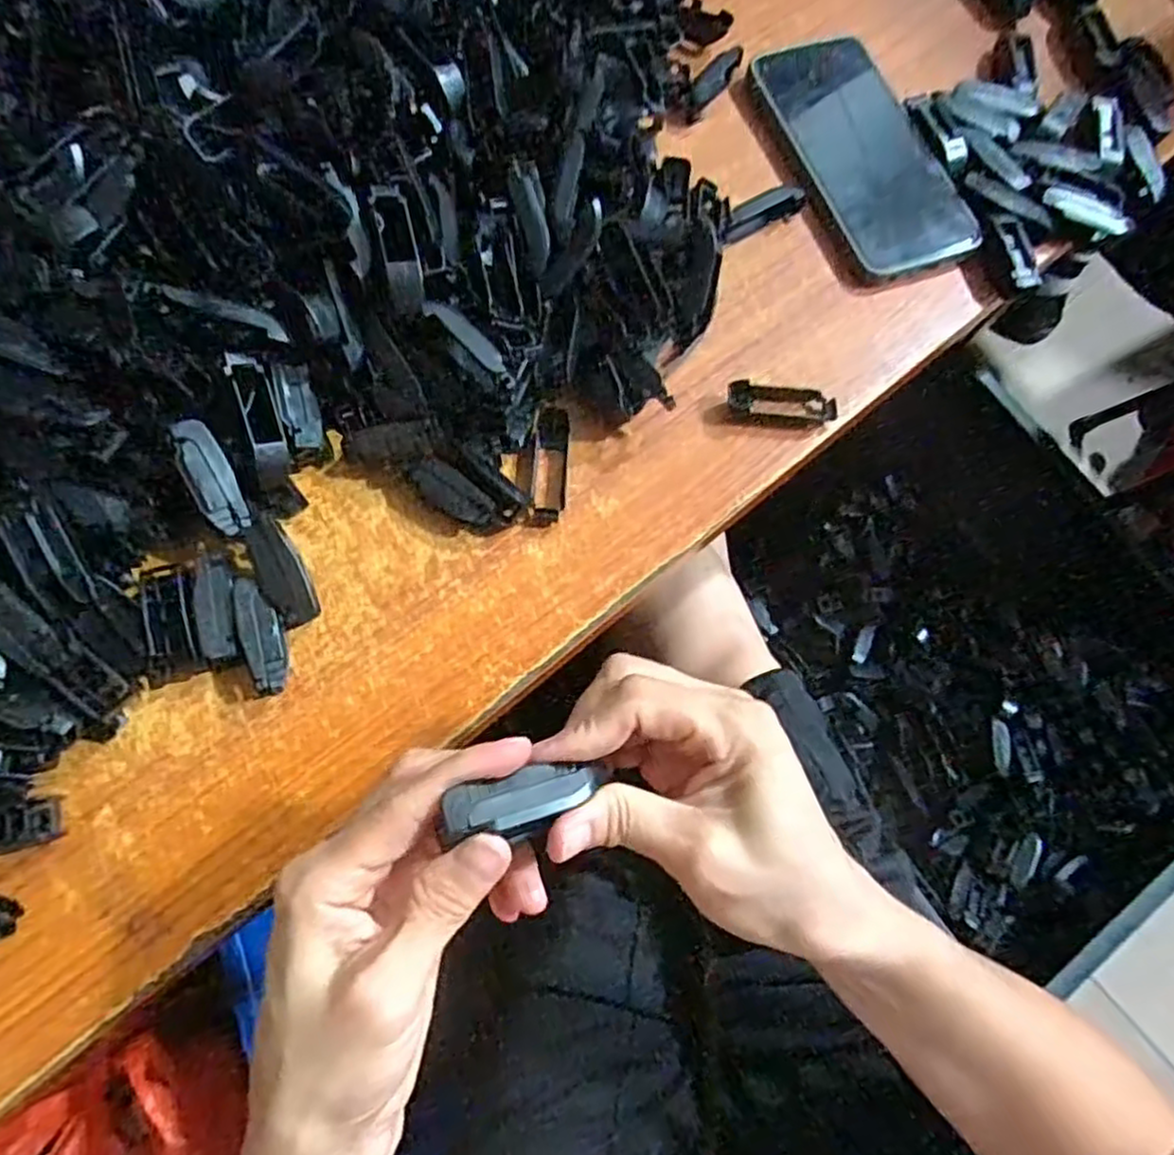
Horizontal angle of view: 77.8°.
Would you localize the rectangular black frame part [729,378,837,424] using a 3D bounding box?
[{"bbox_3d":[0.098,-0.090,0.368,0.055,0.011,0.021,4,71,-5],"label":"rectangular black frame part"}]

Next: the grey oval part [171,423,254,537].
[{"bbox_3d":[-0.154,-0.041,0.298,0.018,0.004,0.048,-25,94,-10],"label":"grey oval part"}]

